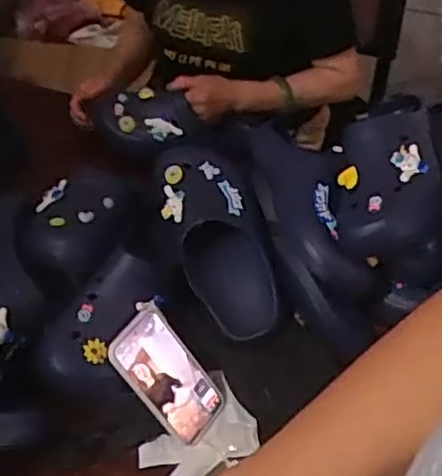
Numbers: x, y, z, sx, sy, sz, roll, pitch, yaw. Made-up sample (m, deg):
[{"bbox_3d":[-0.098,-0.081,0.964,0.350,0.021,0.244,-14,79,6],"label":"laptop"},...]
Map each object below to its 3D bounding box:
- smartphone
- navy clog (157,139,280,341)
[{"bbox_3d":[-0.062,0.165,0.819,0.012,0.164,0.088,-10,33,52],"label":"smartphone"},{"bbox_3d":[-0.010,-0.019,0.882,0.117,0.096,0.259,-14,69,-9],"label":"navy clog"}]

